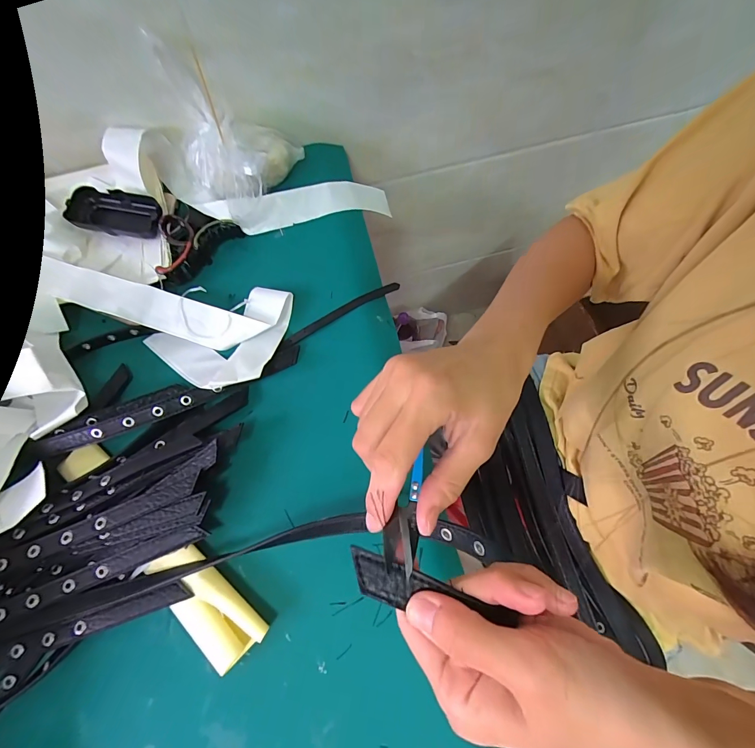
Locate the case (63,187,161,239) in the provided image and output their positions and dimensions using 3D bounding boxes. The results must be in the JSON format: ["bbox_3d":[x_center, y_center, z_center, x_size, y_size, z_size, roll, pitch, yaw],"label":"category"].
[{"bbox_3d":[-0.324,-0.199,0.446,0.123,0.027,0.050,12,72,5],"label":"case"}]

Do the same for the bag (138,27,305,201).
[{"bbox_3d":[-0.174,-0.277,0.423,0.125,0.125,0.108,11,72,5],"label":"bag"}]

